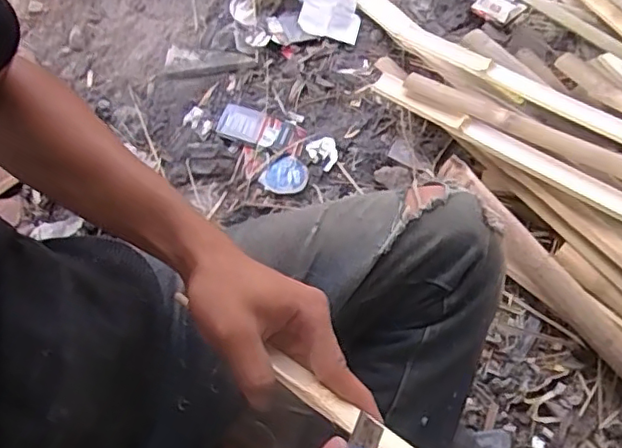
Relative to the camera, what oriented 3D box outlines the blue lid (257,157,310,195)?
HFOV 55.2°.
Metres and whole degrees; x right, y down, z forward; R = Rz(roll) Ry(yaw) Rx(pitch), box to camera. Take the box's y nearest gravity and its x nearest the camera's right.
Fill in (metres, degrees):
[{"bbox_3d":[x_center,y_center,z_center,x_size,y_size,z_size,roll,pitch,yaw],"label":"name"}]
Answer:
[{"bbox_3d":[-0.040,-0.073,0.913,0.065,0.011,0.066,0,62,1],"label":"blue lid"}]

